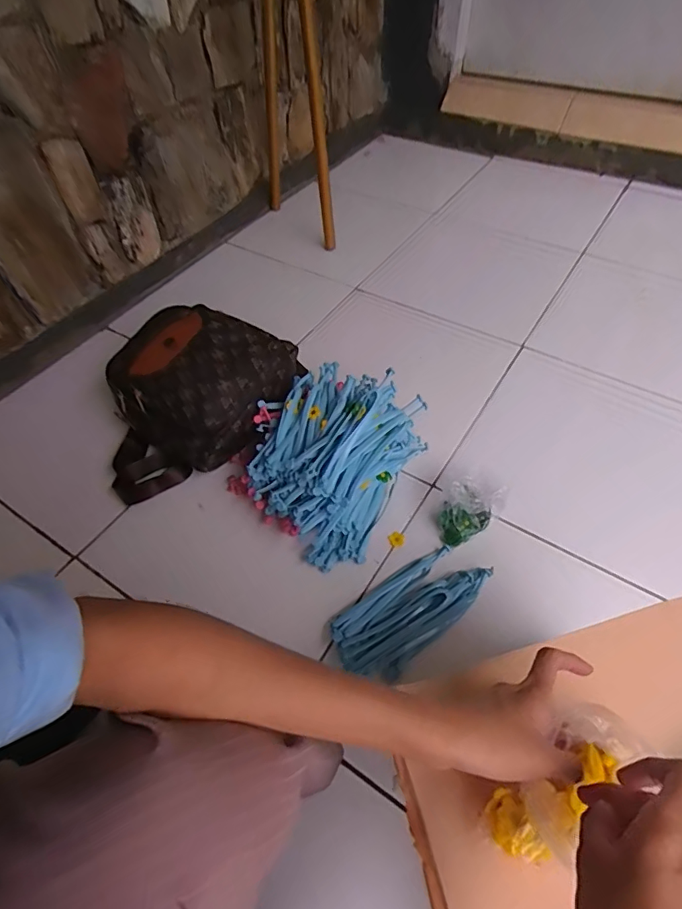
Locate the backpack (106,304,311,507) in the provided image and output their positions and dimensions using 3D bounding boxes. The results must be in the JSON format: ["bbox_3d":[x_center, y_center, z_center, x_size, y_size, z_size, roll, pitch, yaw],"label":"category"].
[{"bbox_3d":[-0.267,-0.108,0.841,0.263,0.149,0.353,34,61,25],"label":"backpack"}]

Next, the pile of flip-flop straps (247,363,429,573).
[{"bbox_3d":[-0.032,-0.001,0.760,0.243,0.143,0.254,25,57,20],"label":"pile of flip-flop straps"}]

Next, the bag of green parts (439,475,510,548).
[{"bbox_3d":[0.192,0.079,0.737,0.075,0.071,0.107,29,59,23],"label":"bag of green parts"}]

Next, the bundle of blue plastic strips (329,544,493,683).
[{"bbox_3d":[0.094,0.208,0.673,0.222,0.039,0.103,-33,58,-21],"label":"bundle of blue plastic strips"}]

